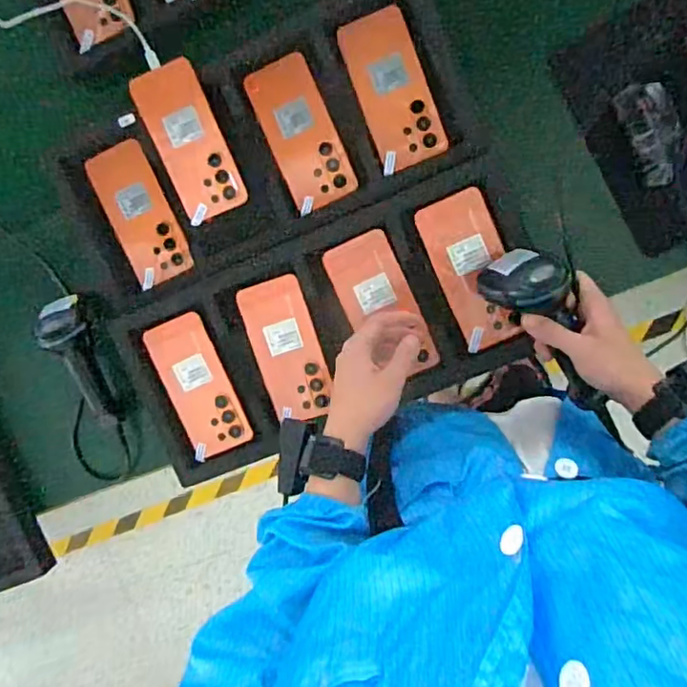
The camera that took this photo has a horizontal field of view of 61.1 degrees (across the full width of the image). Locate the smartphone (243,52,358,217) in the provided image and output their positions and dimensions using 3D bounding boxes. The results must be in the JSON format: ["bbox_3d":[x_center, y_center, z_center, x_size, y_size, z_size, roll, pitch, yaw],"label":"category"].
[{"bbox_3d":[-0.051,-0.247,0.686,0.080,0.012,0.171,-23,93,8],"label":"smartphone"}]

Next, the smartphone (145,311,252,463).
[{"bbox_3d":[-0.179,0.053,0.712,0.078,0.016,0.170,-22,93,8],"label":"smartphone"}]

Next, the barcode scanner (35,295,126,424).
[{"bbox_3d":[-0.336,0.027,0.745,0.064,0.058,0.172,-16,108,7],"label":"barcode scanner"}]

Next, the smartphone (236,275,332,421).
[{"bbox_3d":[-0.066,0.007,0.693,0.076,0.012,0.166,-18,93,8],"label":"smartphone"}]

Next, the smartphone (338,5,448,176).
[{"bbox_3d":[0.057,-0.292,0.672,0.081,0.008,0.175,-19,93,8],"label":"smartphone"}]

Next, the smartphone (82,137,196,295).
[{"bbox_3d":[-0.253,-0.158,0.723,0.077,0.010,0.167,-21,102,6],"label":"smartphone"}]

